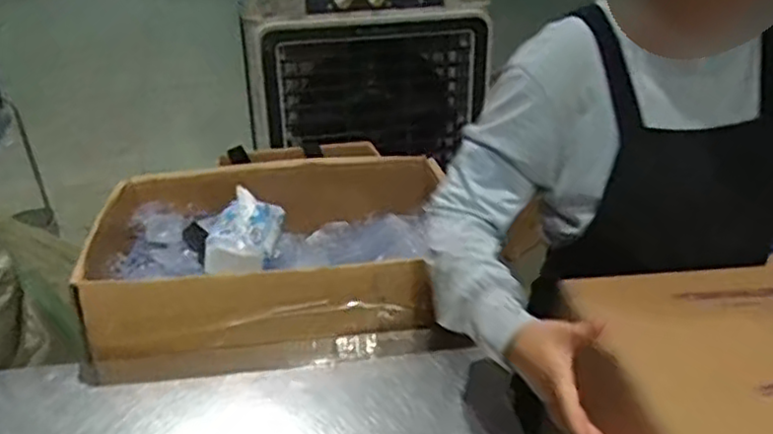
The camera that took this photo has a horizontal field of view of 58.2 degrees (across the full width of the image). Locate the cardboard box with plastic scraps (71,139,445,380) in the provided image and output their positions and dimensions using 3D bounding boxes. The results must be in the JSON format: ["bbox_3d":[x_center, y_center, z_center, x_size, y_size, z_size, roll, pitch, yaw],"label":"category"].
[{"bbox_3d":[-0.181,0.047,1.075,0.490,0.144,0.425,-1,27,-2],"label":"cardboard box with plastic scraps"}]

